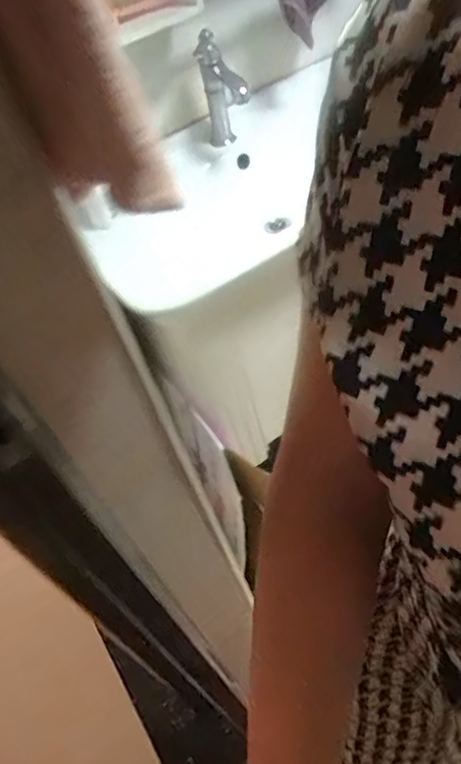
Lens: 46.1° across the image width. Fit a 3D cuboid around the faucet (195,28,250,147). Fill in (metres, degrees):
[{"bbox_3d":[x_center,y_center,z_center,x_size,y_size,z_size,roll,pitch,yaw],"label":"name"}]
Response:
[{"bbox_3d":[-0.009,-0.518,0.976,0.083,0.192,0.112,-1,43,6],"label":"faucet"}]

